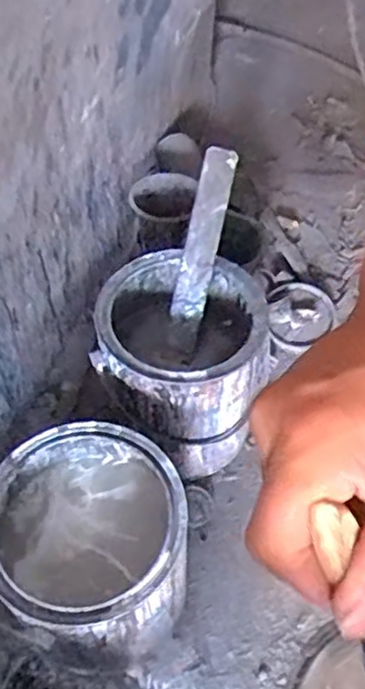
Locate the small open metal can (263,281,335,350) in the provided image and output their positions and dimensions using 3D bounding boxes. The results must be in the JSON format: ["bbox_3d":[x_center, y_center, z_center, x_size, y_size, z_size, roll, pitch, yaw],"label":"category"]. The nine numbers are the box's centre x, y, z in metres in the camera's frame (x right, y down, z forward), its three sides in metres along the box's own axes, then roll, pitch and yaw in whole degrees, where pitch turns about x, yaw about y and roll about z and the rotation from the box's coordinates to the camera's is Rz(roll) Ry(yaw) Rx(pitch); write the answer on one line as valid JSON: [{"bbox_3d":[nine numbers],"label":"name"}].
[{"bbox_3d":[0.150,-0.043,0.876,0.085,0.029,0.103,11,55,6],"label":"small open metal can"}]

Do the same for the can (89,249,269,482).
[{"bbox_3d":[-0.003,0.021,0.709,0.155,0.171,0.164,1,54,-1],"label":"can"}]

